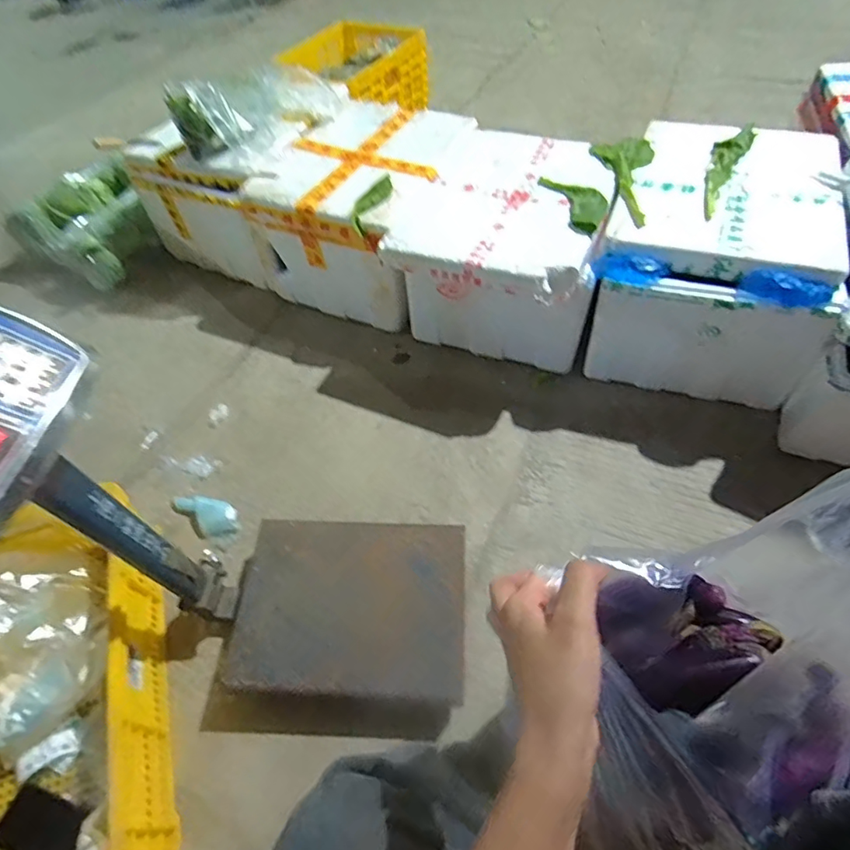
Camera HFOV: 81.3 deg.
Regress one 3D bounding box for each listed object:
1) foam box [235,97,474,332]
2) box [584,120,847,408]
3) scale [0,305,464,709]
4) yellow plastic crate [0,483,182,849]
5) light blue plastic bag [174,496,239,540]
[{"bbox_3d":[-0.163,-0.629,1.476,0.479,0.342,0.625,14,55,19],"label":"foam box"},{"bbox_3d":[0.686,-0.416,1.203,0.449,0.309,0.601,16,56,20],"label":"box"},{"bbox_3d":[-0.211,0.148,0.654,0.505,0.642,0.305,-1,51,8],"label":"scale"},{"bbox_3d":[-0.651,0.454,0.802,0.407,0.182,0.595,-19,54,-9],"label":"yellow plastic crate"},{"bbox_3d":[-0.467,0.189,1.064,0.165,0.053,0.076,26,60,23],"label":"light blue plastic bag"}]

